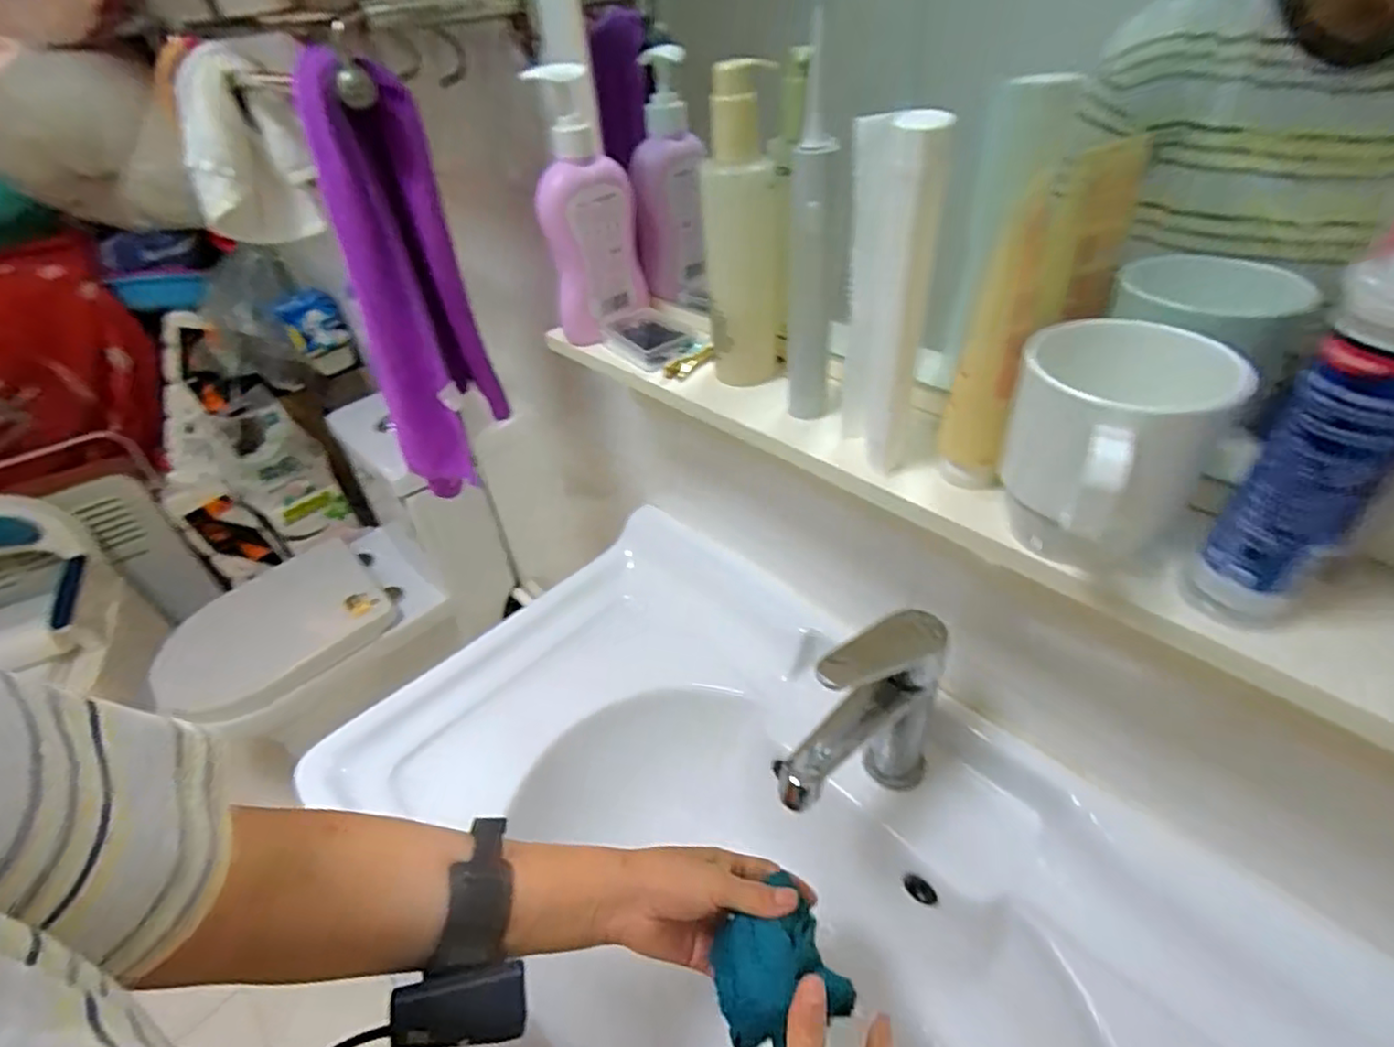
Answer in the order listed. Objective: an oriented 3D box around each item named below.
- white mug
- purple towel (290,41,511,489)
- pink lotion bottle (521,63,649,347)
[{"bbox_3d":[0.188,-0.025,0.306,0.080,0.100,0.108,22,47,29],"label":"white mug"},{"bbox_3d":[-0.270,-0.204,0.609,0.111,0.363,0.088,-23,43,-20],"label":"purple towel"},{"bbox_3d":[-0.089,-0.251,0.521,0.078,0.183,0.057,-14,40,-10],"label":"pink lotion bottle"}]

